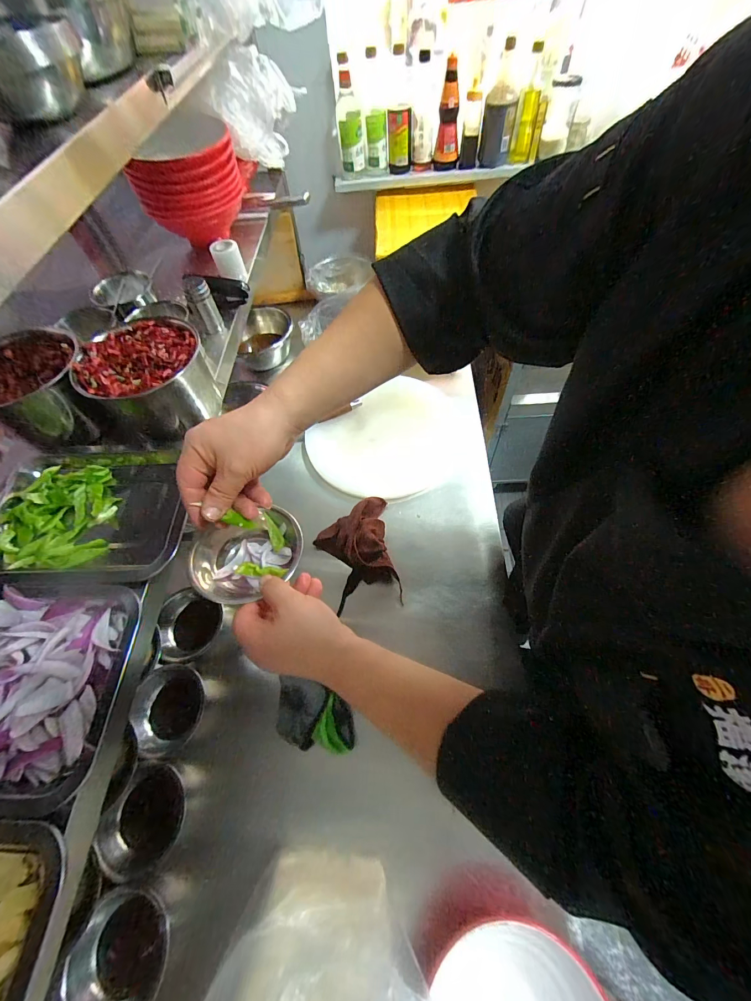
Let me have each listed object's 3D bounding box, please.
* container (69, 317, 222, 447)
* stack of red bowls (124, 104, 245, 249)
[{"bbox_3d":[-0.303,-0.159,0.500,0.154,0.107,0.145,-25,61,-10],"label":"container"},{"bbox_3d":[-0.377,-0.642,0.741,0.203,0.164,0.181,-21,60,-8],"label":"stack of red bowls"}]

